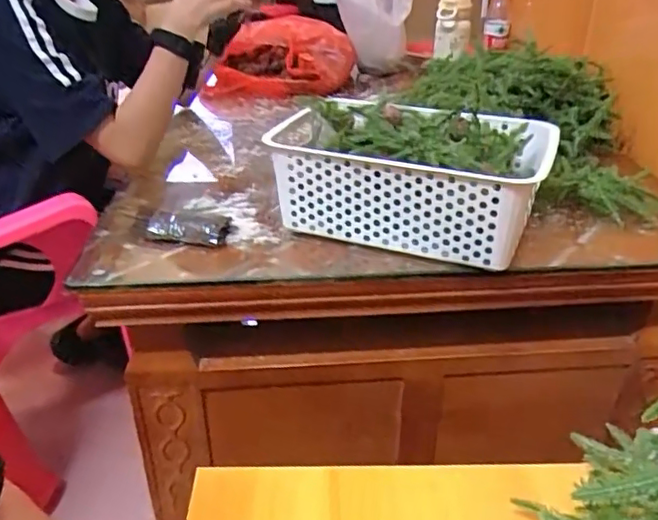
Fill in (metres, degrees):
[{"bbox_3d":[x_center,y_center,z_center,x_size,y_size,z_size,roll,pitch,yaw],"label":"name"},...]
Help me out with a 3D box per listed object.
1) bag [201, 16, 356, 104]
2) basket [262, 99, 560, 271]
[{"bbox_3d":[-0.108,-0.447,1.342,0.316,0.129,0.258,4,31,6],"label":"bag"},{"bbox_3d":[0.096,-0.101,0.718,0.303,0.124,0.204,12,32,19],"label":"basket"}]

